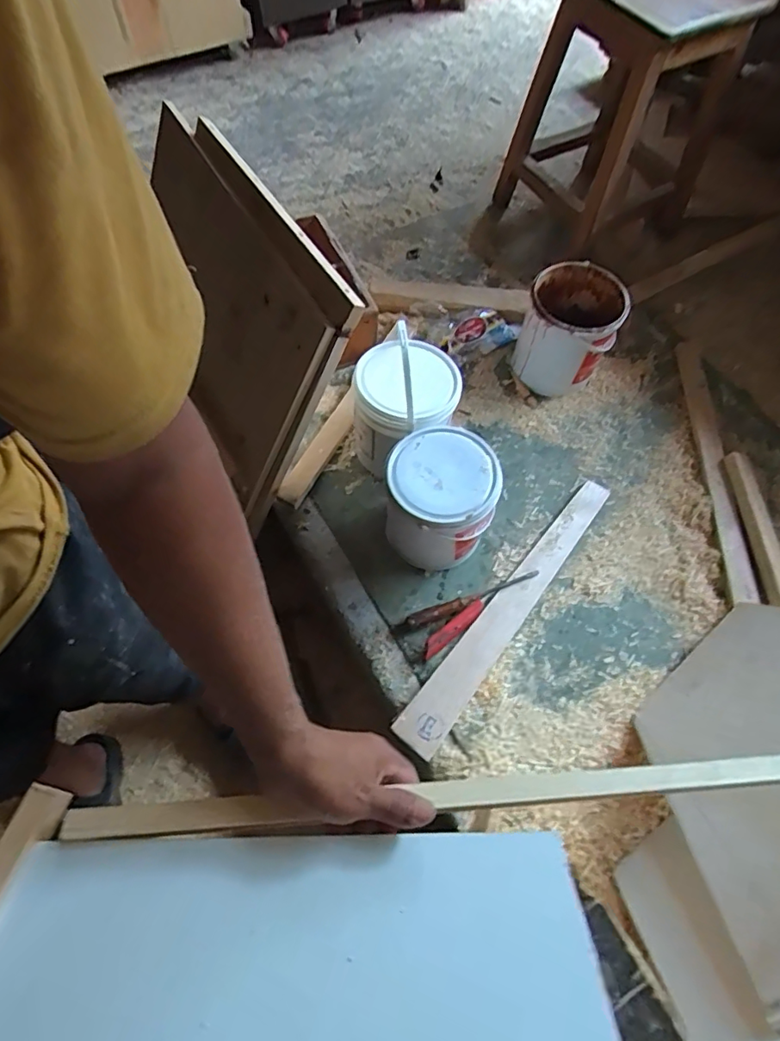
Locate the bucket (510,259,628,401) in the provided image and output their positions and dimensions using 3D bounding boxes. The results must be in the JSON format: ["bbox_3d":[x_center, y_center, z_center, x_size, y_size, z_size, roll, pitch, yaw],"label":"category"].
[{"bbox_3d":[0.358,-0.384,1.087,0.172,0.192,0.172,2,61,-3],"label":"bucket"}]

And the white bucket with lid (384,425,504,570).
[{"bbox_3d":[0.083,-0.031,0.910,0.168,0.195,0.174,2,61,-3],"label":"white bucket with lid"}]

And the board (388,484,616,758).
[{"bbox_3d":[0.208,0.137,0.924,0.071,0.013,0.579,33,68,21],"label":"board"}]

